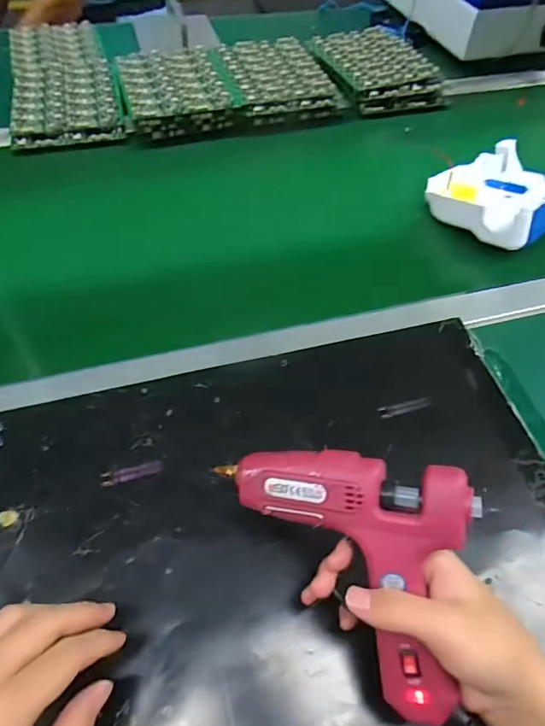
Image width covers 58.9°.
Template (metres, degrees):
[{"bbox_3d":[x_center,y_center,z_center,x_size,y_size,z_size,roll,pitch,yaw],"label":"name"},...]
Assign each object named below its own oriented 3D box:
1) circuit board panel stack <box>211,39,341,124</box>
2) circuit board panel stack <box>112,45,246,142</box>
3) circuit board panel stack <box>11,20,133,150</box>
[{"bbox_3d":[-0.006,-0.442,0.757,0.158,0.041,0.202,-12,57,-12],"label":"circuit board panel stack"},{"bbox_3d":[-0.140,-0.400,0.722,0.161,0.042,0.203,-13,57,-13],"label":"circuit board panel stack"},{"bbox_3d":[-0.333,-0.454,0.758,0.149,0.023,0.381,-15,58,-14],"label":"circuit board panel stack"}]

